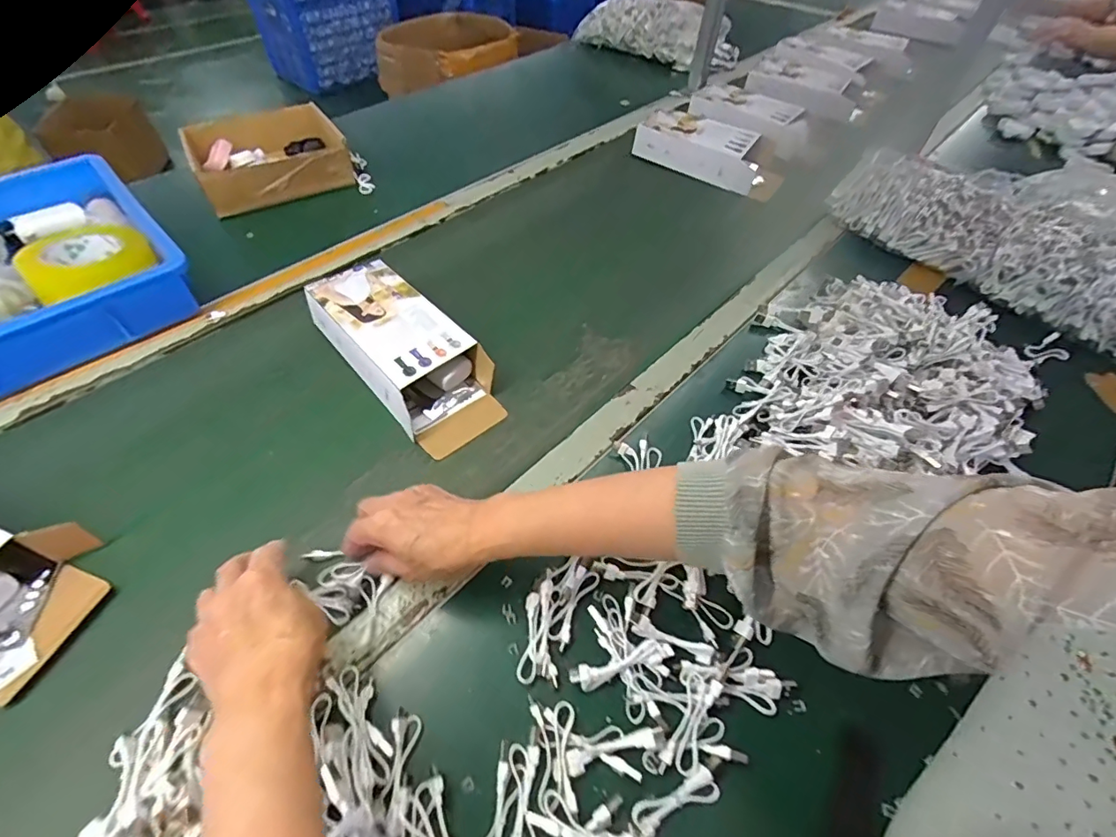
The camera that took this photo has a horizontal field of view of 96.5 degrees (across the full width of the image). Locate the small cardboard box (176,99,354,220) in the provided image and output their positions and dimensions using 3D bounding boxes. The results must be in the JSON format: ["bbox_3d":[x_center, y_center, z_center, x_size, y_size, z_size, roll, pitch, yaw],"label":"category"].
[{"bbox_3d":[-0.451,-0.411,0.785,0.208,0.069,0.182,-29,62,-16],"label":"small cardboard box"}]

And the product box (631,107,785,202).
[{"bbox_3d":[0.268,-0.472,0.875,0.263,0.064,0.125,29,56,17],"label":"product box"}]

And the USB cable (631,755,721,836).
[{"bbox_3d":[0.083,0.258,0.338,0.071,0.008,0.021,-22,60,-12],"label":"USB cable"}]

